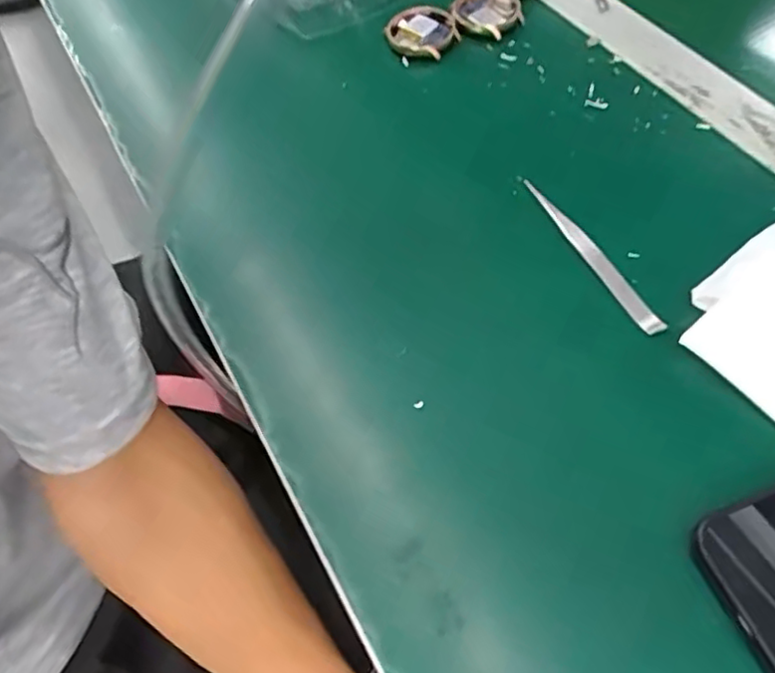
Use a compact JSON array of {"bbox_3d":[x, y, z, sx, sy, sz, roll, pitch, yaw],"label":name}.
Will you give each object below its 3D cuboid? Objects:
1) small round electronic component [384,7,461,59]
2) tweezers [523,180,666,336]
[{"bbox_3d":[0.023,-0.206,0.437,0.045,0.009,0.044,-2,58,4],"label":"small round electronic component"},{"bbox_3d":[0.103,-0.043,0.330,0.011,0.008,0.113,-23,59,-10],"label":"tweezers"}]

